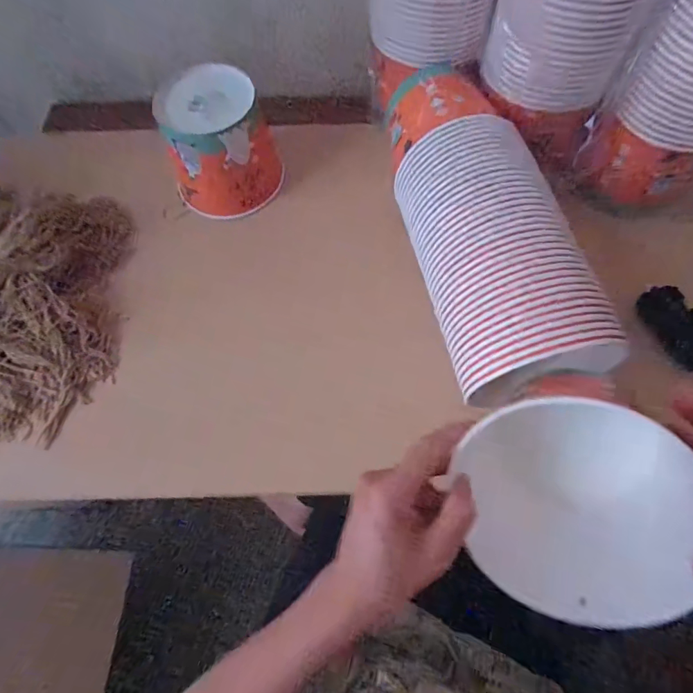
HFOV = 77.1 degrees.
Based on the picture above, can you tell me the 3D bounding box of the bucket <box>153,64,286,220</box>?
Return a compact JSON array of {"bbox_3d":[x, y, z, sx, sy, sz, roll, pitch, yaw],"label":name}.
[{"bbox_3d":[-0.169,-0.274,0.593,0.140,0.124,0.141,-1,65,3],"label":"bucket"}]

